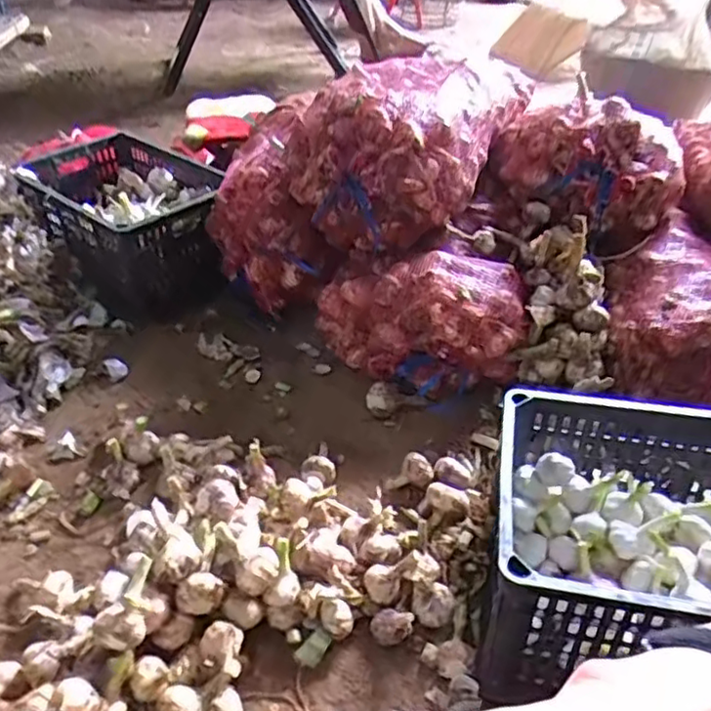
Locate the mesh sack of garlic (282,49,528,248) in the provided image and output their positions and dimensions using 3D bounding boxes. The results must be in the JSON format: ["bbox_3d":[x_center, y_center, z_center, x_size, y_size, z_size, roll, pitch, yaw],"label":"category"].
[{"bbox_3d":[0.095,-0.404,1.223,0.301,0.256,0.445,20,42,20],"label":"mesh sack of garlic"}]

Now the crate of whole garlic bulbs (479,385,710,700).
[{"bbox_3d":[0.382,0.229,0.755,0.445,0.204,0.300,8,40,6],"label":"crate of whole garlic bulbs"}]

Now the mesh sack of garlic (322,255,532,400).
[{"bbox_3d":[0.110,-0.052,1.112,0.331,0.204,0.152,2,41,-5],"label":"mesh sack of garlic"}]

